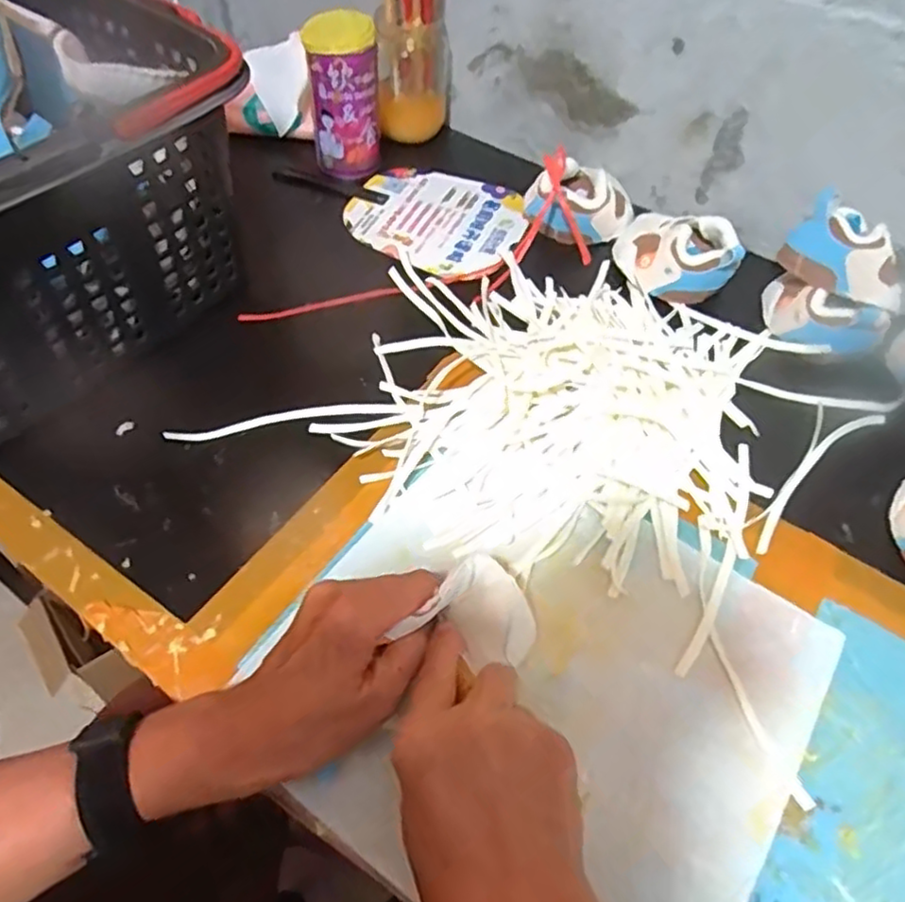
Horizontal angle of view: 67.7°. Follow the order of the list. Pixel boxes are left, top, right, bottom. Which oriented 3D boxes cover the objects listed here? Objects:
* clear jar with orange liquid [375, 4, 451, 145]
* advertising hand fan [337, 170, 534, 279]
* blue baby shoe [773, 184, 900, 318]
[{"bbox_3d":[-0.040,-0.368,0.679,0.071,0.111,0.062,3,53,-1],"label":"clear jar with orange liquid"},{"bbox_3d":[-0.012,-0.225,0.644,0.155,0.008,0.150,2,53,-3],"label":"advertising hand fan"},{"bbox_3d":[0.308,-0.151,0.524,0.050,0.061,0.094,-32,61,-24],"label":"blue baby shoe"}]

